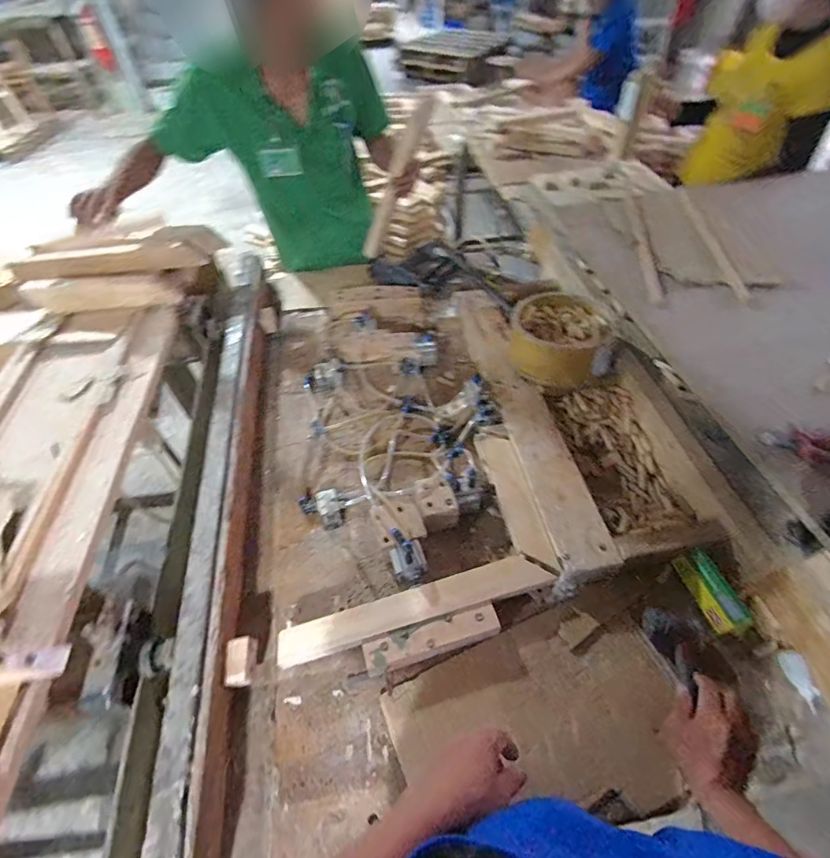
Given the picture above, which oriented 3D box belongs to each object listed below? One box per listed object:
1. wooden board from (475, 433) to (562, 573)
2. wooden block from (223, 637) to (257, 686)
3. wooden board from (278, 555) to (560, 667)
[{"bbox_3d":[0.187,0.127,0.825,0.063,0.026,0.289,-11,51,-7],"label":"wooden board"},{"bbox_3d":[-0.258,0.347,0.659,0.038,0.029,0.065,-9,51,-6],"label":"wooden block"},{"bbox_3d":[0.007,0.282,0.707,0.438,0.014,0.059,-13,52,-10],"label":"wooden board"}]

